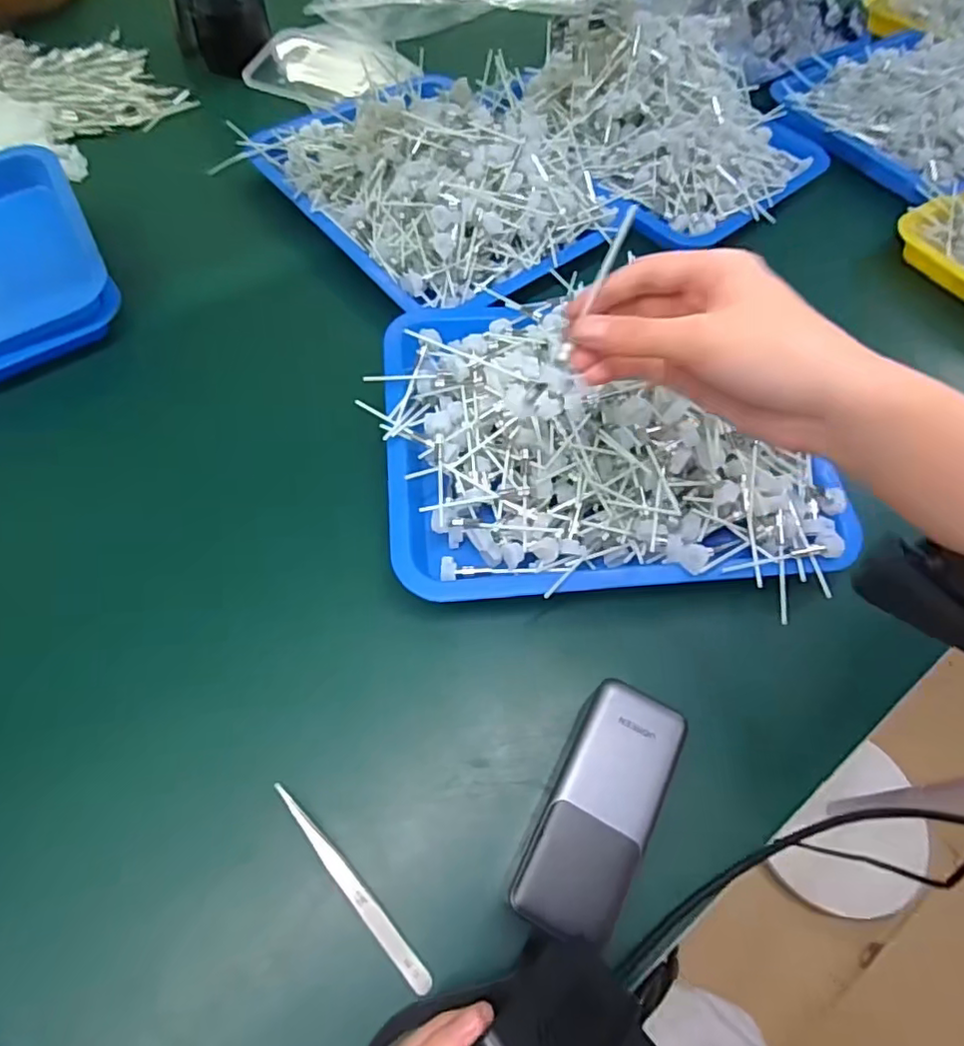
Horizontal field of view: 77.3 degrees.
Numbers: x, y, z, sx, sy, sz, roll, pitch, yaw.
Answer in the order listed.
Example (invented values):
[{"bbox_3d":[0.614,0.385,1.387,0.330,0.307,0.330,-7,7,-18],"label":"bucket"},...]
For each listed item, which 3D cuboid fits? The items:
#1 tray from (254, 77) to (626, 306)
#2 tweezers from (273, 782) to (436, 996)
[{"bbox_3d":[-0.035,-0.350,0.574,0.272,0.066,0.316,-36,69,-21],"label":"tray"},{"bbox_3d":[-0.072,0.196,0.328,0.010,0.017,0.130,-38,70,-22],"label":"tweezers"}]

